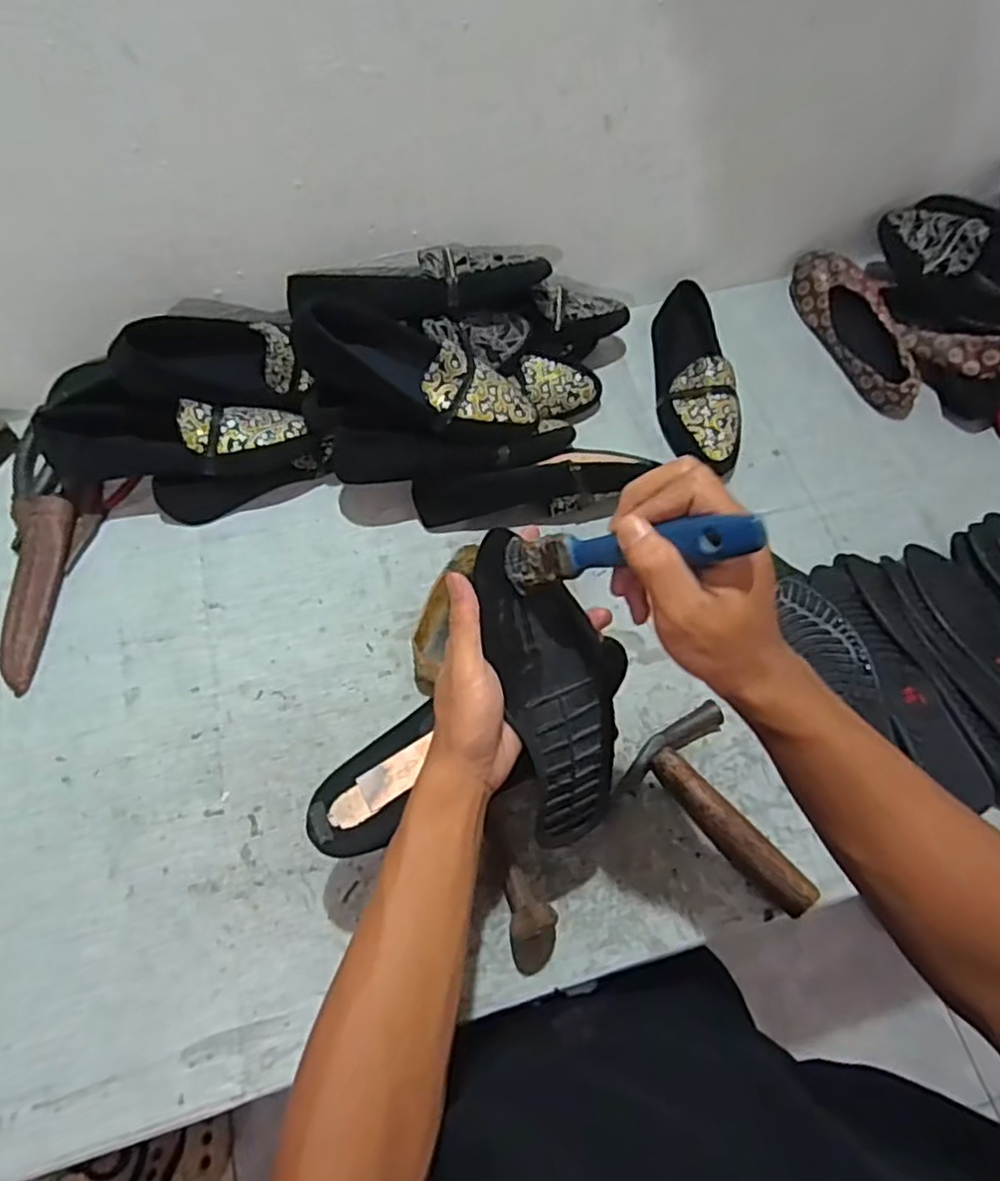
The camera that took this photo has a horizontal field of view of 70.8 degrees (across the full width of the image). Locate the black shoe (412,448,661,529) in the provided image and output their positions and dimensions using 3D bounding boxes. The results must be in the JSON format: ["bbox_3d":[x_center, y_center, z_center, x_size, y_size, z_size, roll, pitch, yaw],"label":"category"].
[{"bbox_3d":[0.041,-0.106,0.733,0.250,0.066,0.069,-13,65,-9],"label":"black shoe"}]

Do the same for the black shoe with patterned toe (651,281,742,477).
[{"bbox_3d":[0.225,-0.246,0.813,0.084,0.063,0.238,-2,64,-4],"label":"black shoe with patterned toe"}]

